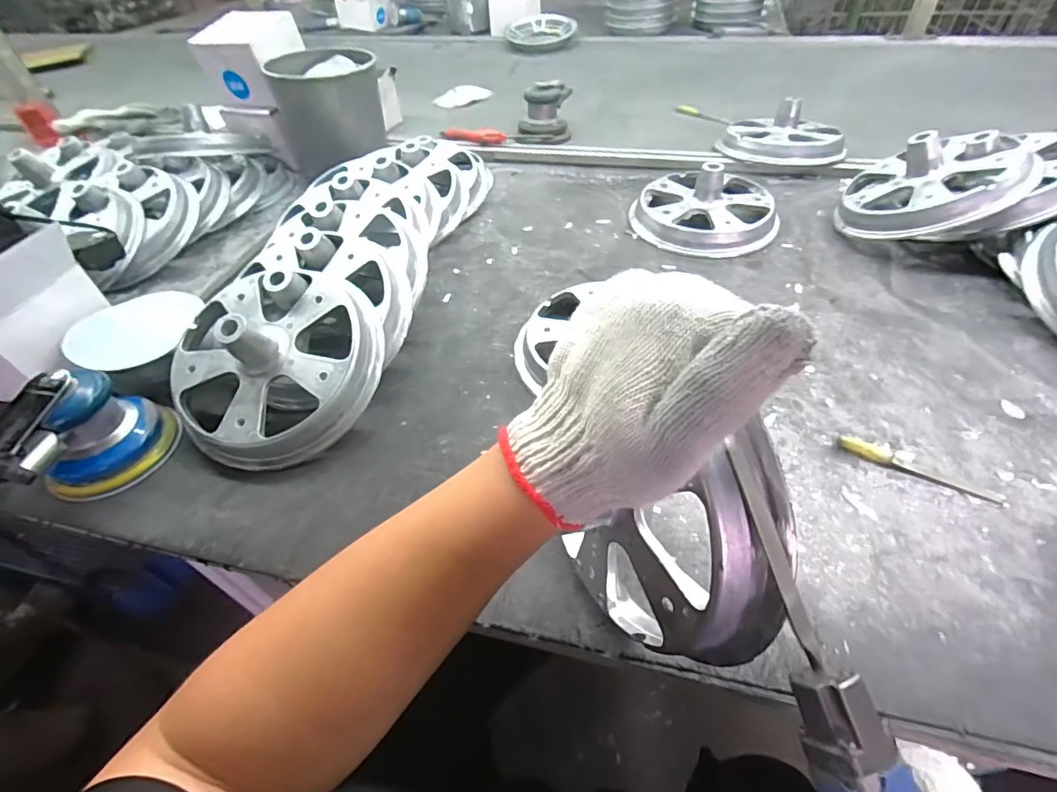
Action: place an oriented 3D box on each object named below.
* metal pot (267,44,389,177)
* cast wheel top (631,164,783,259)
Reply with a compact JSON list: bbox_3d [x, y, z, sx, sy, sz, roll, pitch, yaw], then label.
[{"bbox_3d":[-0.345,-0.500,0.859,0.180,0.141,0.170,-22,49,-16],"label":"metal pot"},{"bbox_3d":[0.257,-0.284,0.716,0.205,0.067,0.189,20,51,21],"label":"cast wheel top"}]

